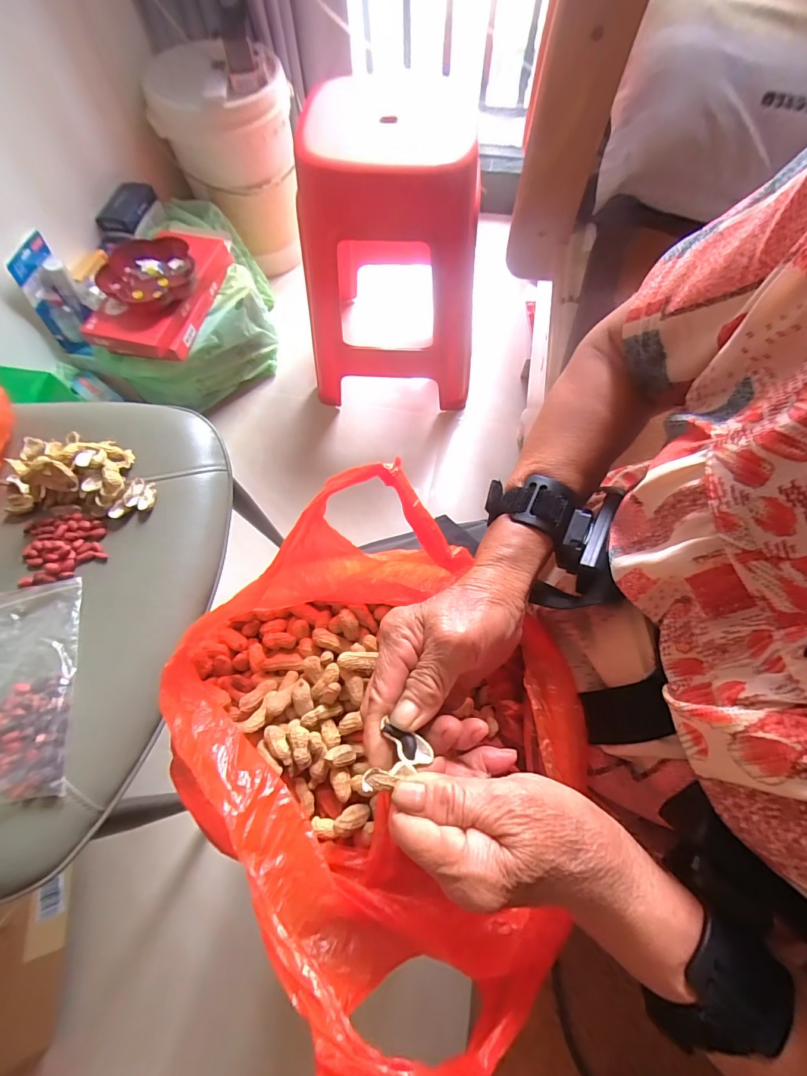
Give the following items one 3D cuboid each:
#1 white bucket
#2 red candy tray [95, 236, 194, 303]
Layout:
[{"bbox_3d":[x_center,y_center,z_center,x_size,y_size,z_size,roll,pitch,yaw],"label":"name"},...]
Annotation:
[{"bbox_3d":[-0.418,-0.935,1.078,0.279,0.369,0.279,1,67,1],"label":"white bucket"},{"bbox_3d":[-0.493,-0.503,0.834,0.175,0.062,0.155,-11,67,-4],"label":"red candy tray"}]

